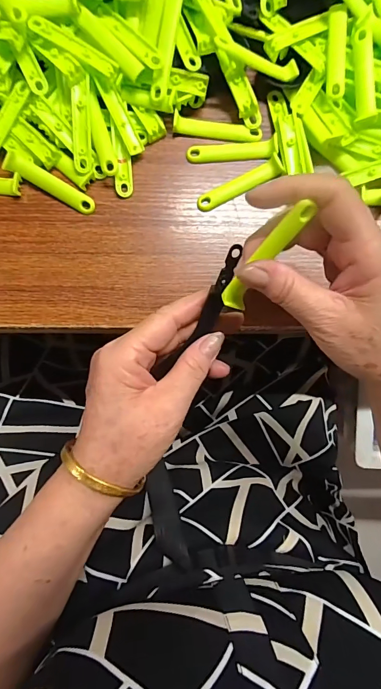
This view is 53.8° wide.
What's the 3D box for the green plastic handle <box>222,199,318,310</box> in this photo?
[{"bbox_3d":[0.044,-0.051,0.224,0.015,0.009,0.071,35,122,-4],"label":"green plastic handle"}]

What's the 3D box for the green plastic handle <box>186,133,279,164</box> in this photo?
[{"bbox_3d":[0.036,-0.165,0.320,0.076,0.009,0.017,-4,96,0],"label":"green plastic handle"}]

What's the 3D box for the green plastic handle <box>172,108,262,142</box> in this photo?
[{"bbox_3d":[0.023,-0.183,0.320,0.075,0.009,0.015,8,96,-1],"label":"green plastic handle"}]

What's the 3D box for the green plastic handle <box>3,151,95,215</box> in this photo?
[{"bbox_3d":[-0.116,-0.133,0.311,0.076,0.011,0.016,29,96,-3],"label":"green plastic handle"}]

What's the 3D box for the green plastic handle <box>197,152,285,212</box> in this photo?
[{"bbox_3d":[0.044,-0.135,0.321,0.080,0.007,0.023,-30,96,3],"label":"green plastic handle"}]

